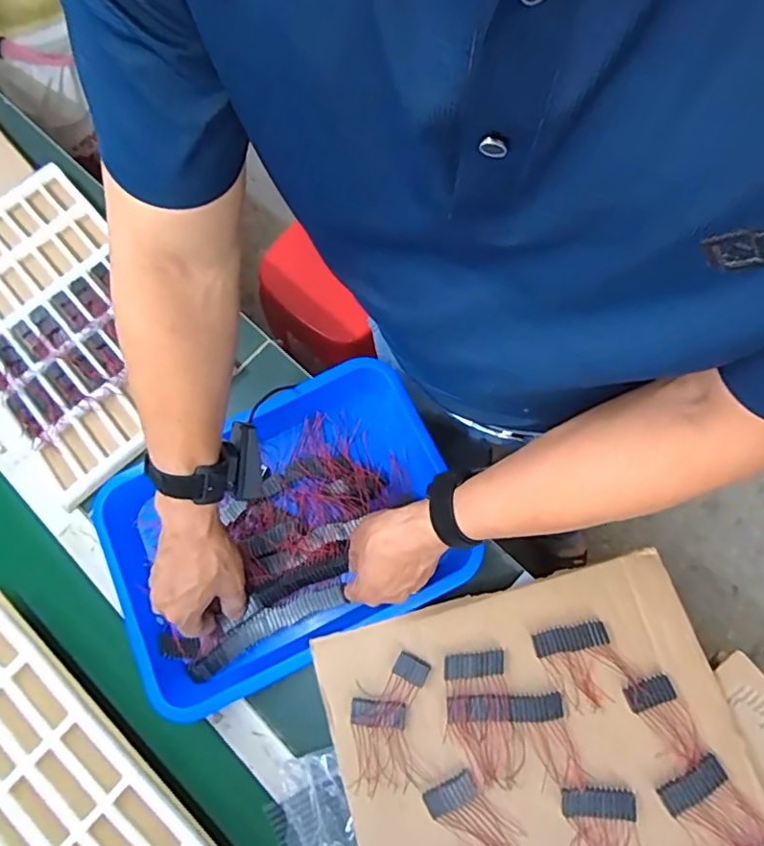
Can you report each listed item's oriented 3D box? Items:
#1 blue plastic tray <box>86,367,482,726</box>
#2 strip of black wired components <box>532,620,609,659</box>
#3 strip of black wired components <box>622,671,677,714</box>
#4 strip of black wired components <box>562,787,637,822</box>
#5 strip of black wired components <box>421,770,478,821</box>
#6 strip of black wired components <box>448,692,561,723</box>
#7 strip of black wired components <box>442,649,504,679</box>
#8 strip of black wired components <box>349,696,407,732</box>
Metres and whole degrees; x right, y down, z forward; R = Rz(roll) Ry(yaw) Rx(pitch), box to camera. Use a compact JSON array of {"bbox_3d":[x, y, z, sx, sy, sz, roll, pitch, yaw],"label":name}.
[{"bbox_3d":[-0.106,0.111,0.593,0.358,0.073,0.266,-24,69,-7],"label":"blue plastic tray"},{"bbox_3d":[0.180,0.206,0.531,0.069,0.007,0.023,-11,73,1],"label":"strip of black wired components"},{"bbox_3d":[0.248,0.250,0.515,0.047,0.011,0.023,-21,73,-2],"label":"strip of black wired components"},{"bbox_3d":[0.190,0.335,0.487,0.062,0.008,0.023,-2,74,3],"label":"strip of black wired components"},{"bbox_3d":[0.061,0.335,0.501,0.047,0.007,0.023,-27,74,-4],"label":"strip of black wired components"},{"bbox_3d":[0.113,0.265,0.515,0.103,0.007,0.023,-4,73,3],"label":"strip of black wired components"},{"bbox_3d":[0.087,0.231,0.529,0.058,0.005,0.020,-6,73,2],"label":"strip of black wired components"},{"bbox_3d":[-0.004,0.271,0.518,0.051,0.010,0.023,5,74,6],"label":"strip of black wired components"}]

